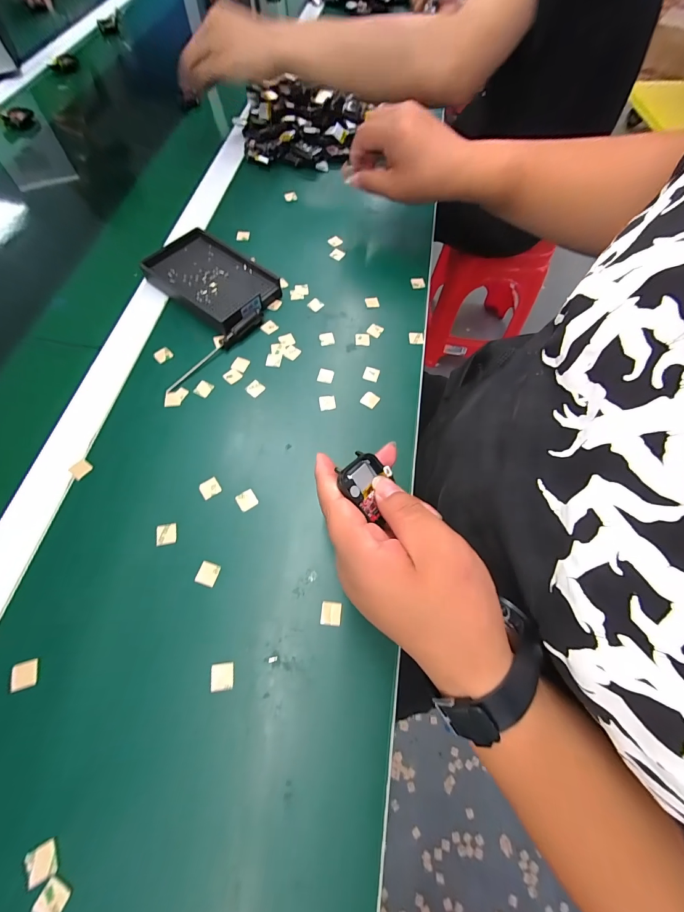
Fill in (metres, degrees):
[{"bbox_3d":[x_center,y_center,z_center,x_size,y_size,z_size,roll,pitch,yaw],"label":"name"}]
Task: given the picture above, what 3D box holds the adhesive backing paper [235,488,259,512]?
[{"bbox_3d":[-0.084,0.038,0.302,0.016,0.004,0.017,-33,70,-16],"label":"adhesive backing paper"}]

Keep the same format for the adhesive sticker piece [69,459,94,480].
[{"bbox_3d":[-0.233,0.012,0.309,0.014,0.004,0.016,36,71,11],"label":"adhesive sticker piece"}]

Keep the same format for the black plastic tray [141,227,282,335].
[{"bbox_3d":[-0.149,-0.202,0.398,0.138,0.025,0.095,37,69,15],"label":"black plastic tray"}]

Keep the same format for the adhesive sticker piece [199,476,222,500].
[{"bbox_3d":[-0.117,0.028,0.306,0.017,0.004,0.016,-33,71,-13],"label":"adhesive sticker piece"}]

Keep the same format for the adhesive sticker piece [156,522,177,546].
[{"bbox_3d":[-0.147,0.065,0.289,0.016,0.004,0.017,-9,66,-7],"label":"adhesive sticker piece"}]

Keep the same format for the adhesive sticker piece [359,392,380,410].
[{"bbox_3d":[0.029,-0.057,0.352,0.016,0.004,0.017,35,73,14],"label":"adhesive sticker piece"}]

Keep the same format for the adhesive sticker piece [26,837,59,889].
[{"bbox_3d":[-0.179,0.242,0.205,0.016,0.004,0.017,-28,68,-14],"label":"adhesive sticker piece"}]

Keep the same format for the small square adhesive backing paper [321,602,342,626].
[{"bbox_3d":[-0.008,0.121,0.266,0.015,0.004,0.016,5,65,1],"label":"small square adhesive backing paper"}]

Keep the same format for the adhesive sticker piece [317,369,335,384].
[{"bbox_3d":[-0.017,-0.085,0.361,0.015,0.004,0.017,12,65,4],"label":"adhesive sticker piece"}]

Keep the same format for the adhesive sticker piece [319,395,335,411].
[{"bbox_3d":[-0.015,-0.054,0.347,0.016,0.004,0.016,-9,65,-6],"label":"adhesive sticker piece"}]

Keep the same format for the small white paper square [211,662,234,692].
[{"bbox_3d":[-0.086,0.158,0.247,0.016,0.004,0.017,-7,65,-5],"label":"small white paper square"}]

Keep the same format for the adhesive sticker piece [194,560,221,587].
[{"bbox_3d":[-0.108,0.094,0.277,0.016,0.004,0.017,18,64,5],"label":"adhesive sticker piece"}]

